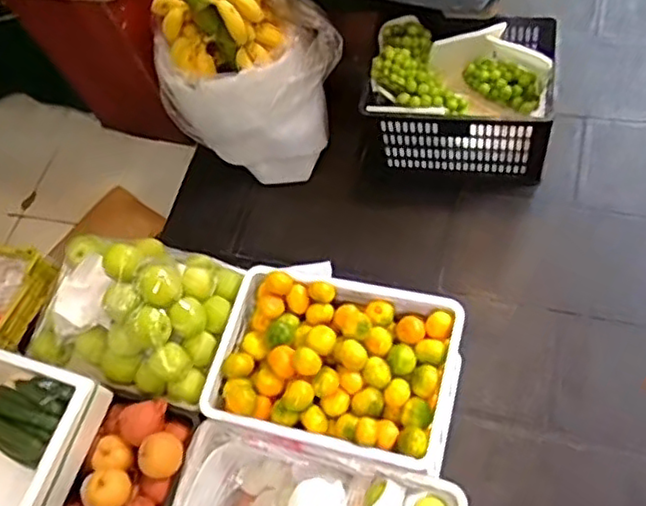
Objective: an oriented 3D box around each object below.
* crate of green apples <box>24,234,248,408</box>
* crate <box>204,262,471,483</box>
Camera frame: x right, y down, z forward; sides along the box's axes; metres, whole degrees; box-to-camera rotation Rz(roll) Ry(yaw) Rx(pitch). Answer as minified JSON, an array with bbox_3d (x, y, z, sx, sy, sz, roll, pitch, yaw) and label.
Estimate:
[{"bbox_3d":[-0.444,0.123,1.505,0.438,0.213,0.335,11,58,10],"label":"crate of green apples"},{"bbox_3d":[0.016,0.231,1.398,0.525,0.131,0.360,14,59,11],"label":"crate"}]

